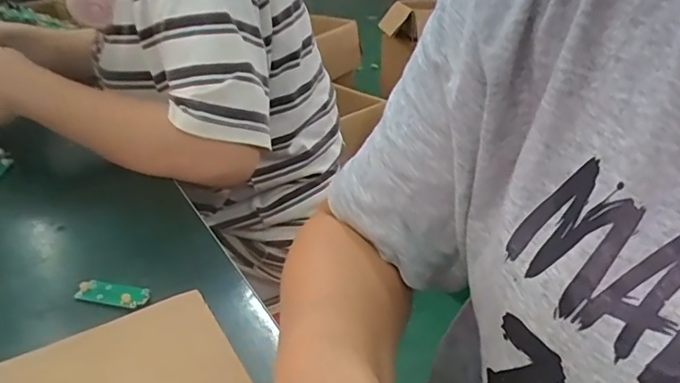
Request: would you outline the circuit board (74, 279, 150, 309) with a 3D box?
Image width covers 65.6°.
[{"bbox_3d":[-0.157,0.071,0.366,0.050,0.008,0.015,5,30,12],"label":"circuit board"}]

